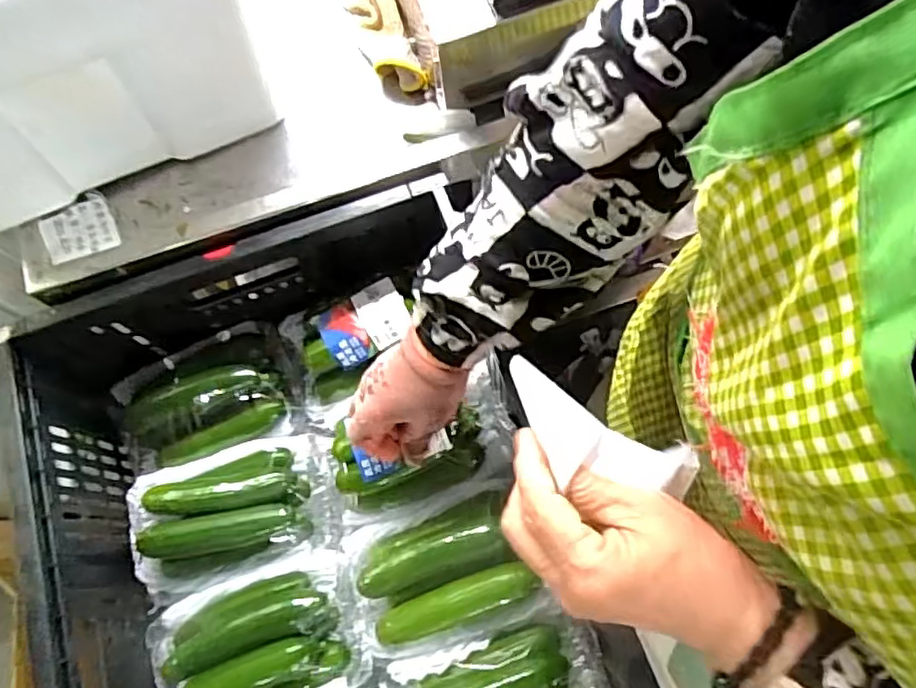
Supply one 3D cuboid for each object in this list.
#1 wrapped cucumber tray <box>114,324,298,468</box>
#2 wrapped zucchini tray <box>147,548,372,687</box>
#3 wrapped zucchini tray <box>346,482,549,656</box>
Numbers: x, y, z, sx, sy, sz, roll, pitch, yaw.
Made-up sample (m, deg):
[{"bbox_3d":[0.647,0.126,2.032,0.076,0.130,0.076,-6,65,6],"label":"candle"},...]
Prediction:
[{"bbox_3d":[-0.246,0.051,0.604,0.162,0.055,0.107,-17,72,-3],"label":"wrapped cucumber tray"},{"bbox_3d":[-0.172,0.251,0.524,0.170,0.053,0.116,-22,72,-5],"label":"wrapped zucchini tray"},{"bbox_3d":[-0.015,0.189,0.536,0.148,0.046,0.107,-21,72,-4],"label":"wrapped zucchini tray"}]

